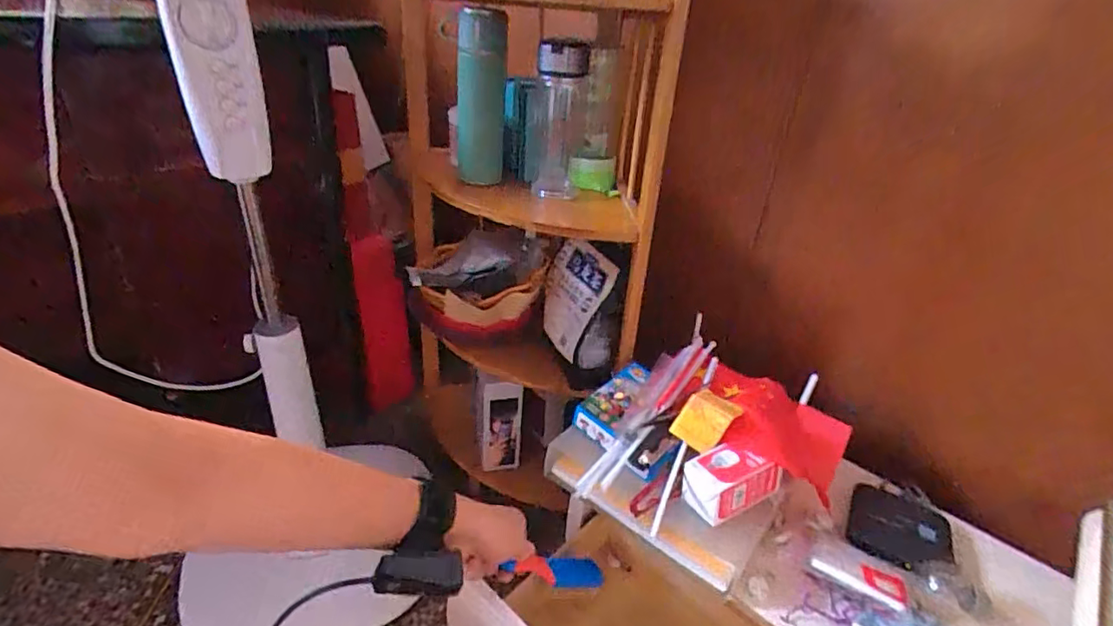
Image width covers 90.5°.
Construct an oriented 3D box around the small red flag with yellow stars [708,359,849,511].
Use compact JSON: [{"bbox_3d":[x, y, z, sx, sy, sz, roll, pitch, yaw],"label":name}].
[{"bbox_3d":[0.285,0.148,0.715,0.172,0.070,0.129,12,32,12],"label":"small red flag with yellow stars"}]

